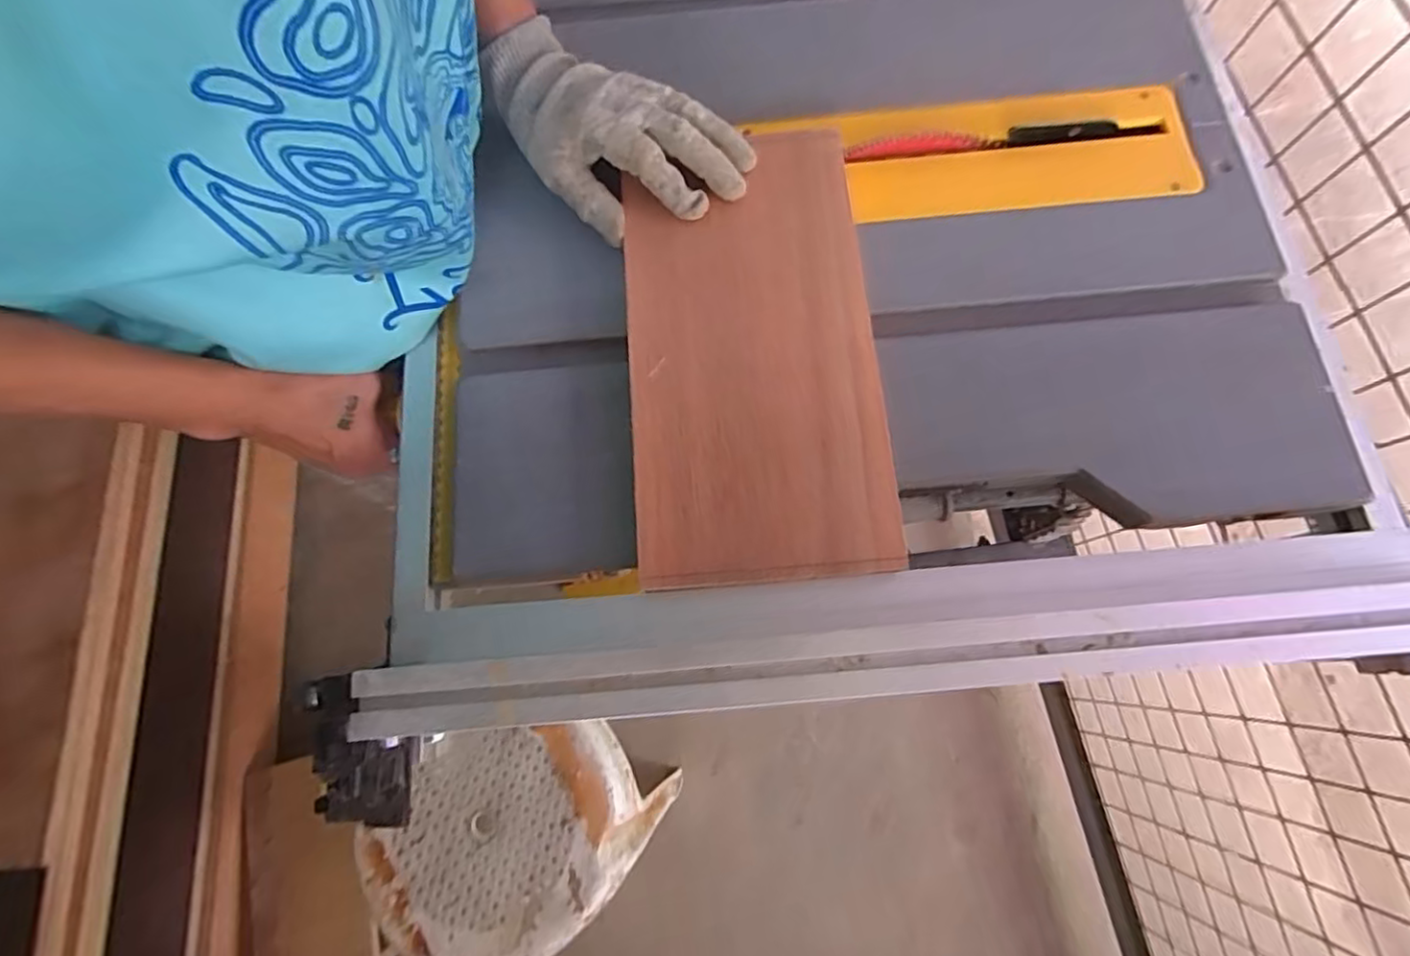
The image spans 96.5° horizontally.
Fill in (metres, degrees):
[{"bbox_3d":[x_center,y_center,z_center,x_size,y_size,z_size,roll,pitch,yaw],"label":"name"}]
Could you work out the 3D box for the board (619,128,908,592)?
[{"bbox_3d":[0.028,-0.084,0.396,0.151,0.008,0.294,-4,74,0],"label":"board"}]

